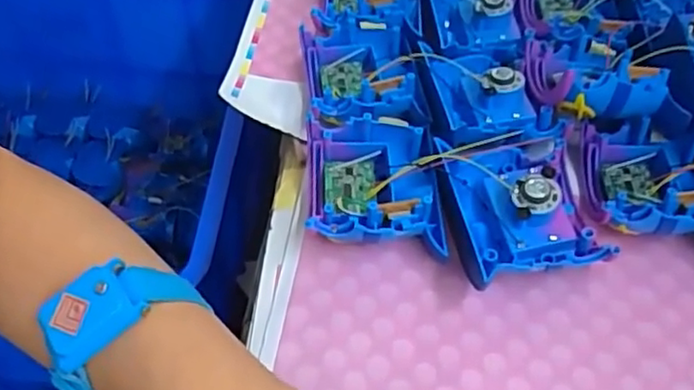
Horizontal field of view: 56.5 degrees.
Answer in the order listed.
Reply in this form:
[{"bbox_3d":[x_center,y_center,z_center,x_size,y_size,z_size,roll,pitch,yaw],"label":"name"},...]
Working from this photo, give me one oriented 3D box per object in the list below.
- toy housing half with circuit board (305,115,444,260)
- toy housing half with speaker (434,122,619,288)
[{"bbox_3d":[0.016,-0.004,0.384,0.078,0.038,0.084,0,51,-3],"label":"toy housing half with circuit board"},{"bbox_3d":[0.098,0.010,0.377,0.088,0.041,0.091,-8,52,-9],"label":"toy housing half with speaker"}]

